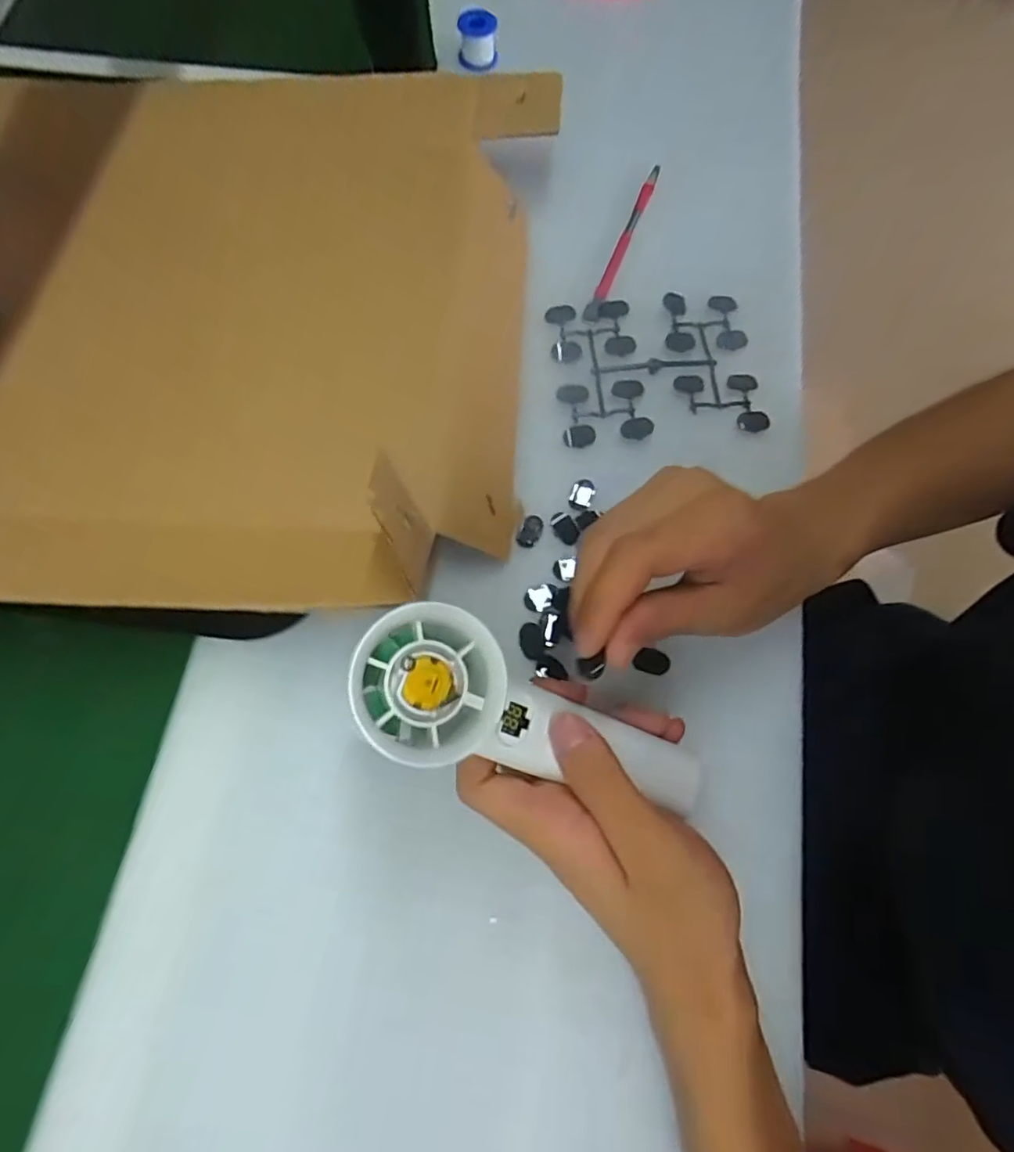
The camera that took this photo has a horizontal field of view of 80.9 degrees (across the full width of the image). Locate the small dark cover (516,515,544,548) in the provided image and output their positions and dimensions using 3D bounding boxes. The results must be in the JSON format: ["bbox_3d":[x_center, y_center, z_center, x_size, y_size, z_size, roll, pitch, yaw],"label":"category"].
[{"bbox_3d":[0.013,-0.025,0.341,0.013,0.006,0.019,24,73,9],"label":"small dark cover"}]

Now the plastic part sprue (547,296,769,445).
[{"bbox_3d":[0.091,-0.130,0.370,0.120,0.011,0.093,-4,71,0],"label":"plastic part sprue"}]

